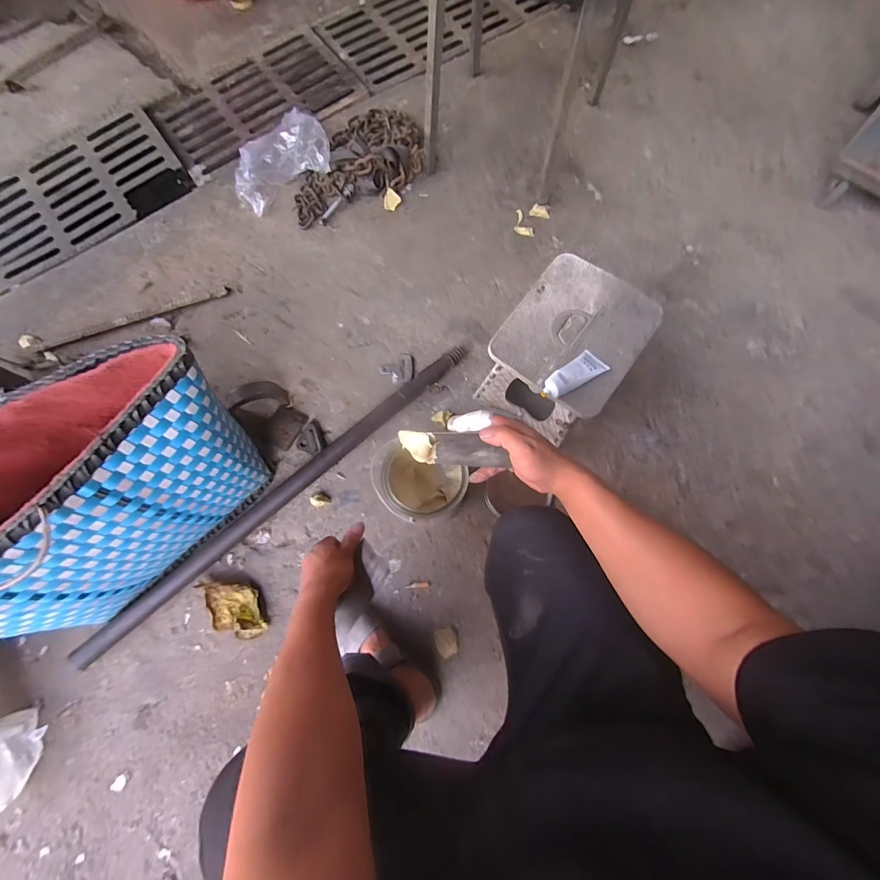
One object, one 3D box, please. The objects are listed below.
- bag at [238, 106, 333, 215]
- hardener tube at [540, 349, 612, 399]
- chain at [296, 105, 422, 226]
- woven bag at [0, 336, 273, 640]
[{"bbox_3d":[-0.449,-0.801,1.052,0.274,0.082,0.318,-17,75,-4],"label":"bag"},{"bbox_3d":[0.230,-0.110,0.637,0.125,0.034,0.047,-37,78,-8],"label":"hardener tube"},{"bbox_3d":[-0.240,-0.803,1.046,0.422,0.094,0.319,-23,75,-6],"label":"chain"},{"bbox_3d":[-0.592,0.103,0.626,0.246,0.307,0.590,43,80,10],"label":"woven bag"}]

